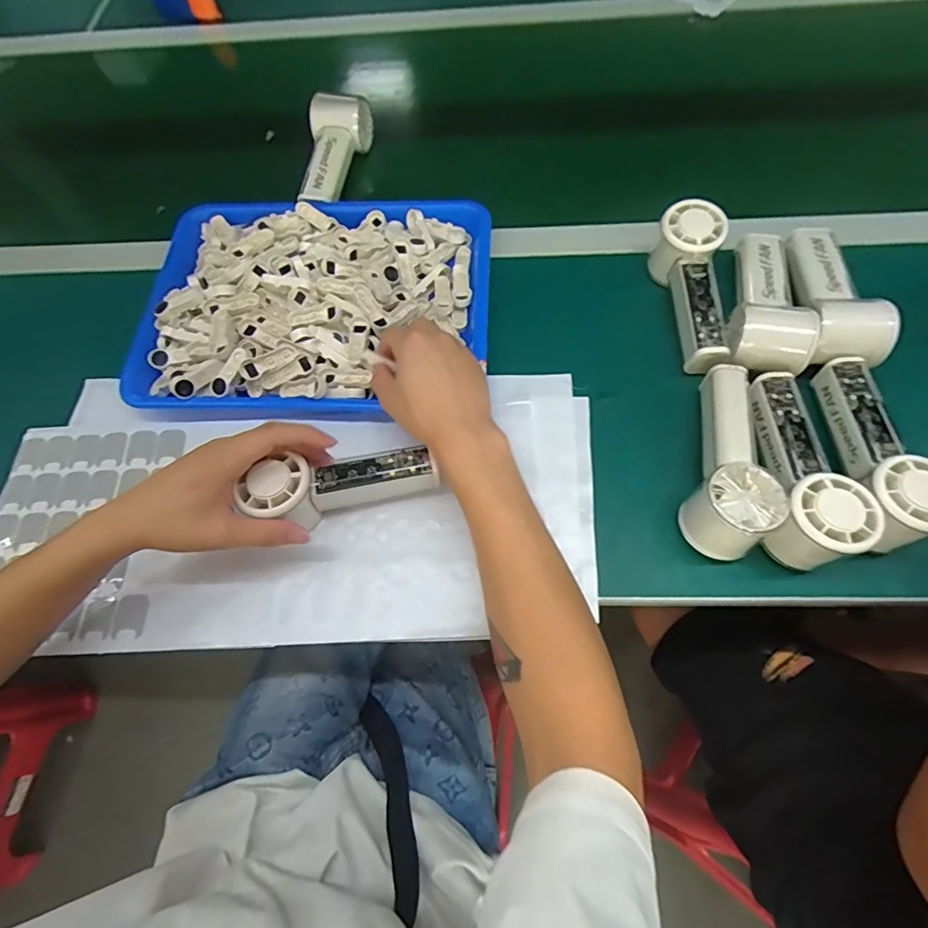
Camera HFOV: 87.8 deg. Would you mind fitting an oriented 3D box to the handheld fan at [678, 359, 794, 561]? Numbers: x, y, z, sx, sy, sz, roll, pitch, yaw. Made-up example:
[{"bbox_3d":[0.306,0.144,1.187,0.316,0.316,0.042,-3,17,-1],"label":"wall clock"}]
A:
[{"bbox_3d":[0.209,-0.006,0.380,0.054,0.061,0.156,12,69,7],"label":"handheld fan"}]

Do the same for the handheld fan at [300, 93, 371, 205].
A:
[{"bbox_3d":[-0.147,-0.355,0.543,0.056,0.049,0.133,7,69,5],"label":"handheld fan"}]

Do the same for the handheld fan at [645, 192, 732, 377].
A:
[{"bbox_3d":[0.205,-0.160,0.443,0.052,0.062,0.151,5,69,4],"label":"handheld fan"}]

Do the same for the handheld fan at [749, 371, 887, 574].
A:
[{"bbox_3d":[0.259,0.000,0.373,0.058,0.062,0.155,6,69,4],"label":"handheld fan"}]

